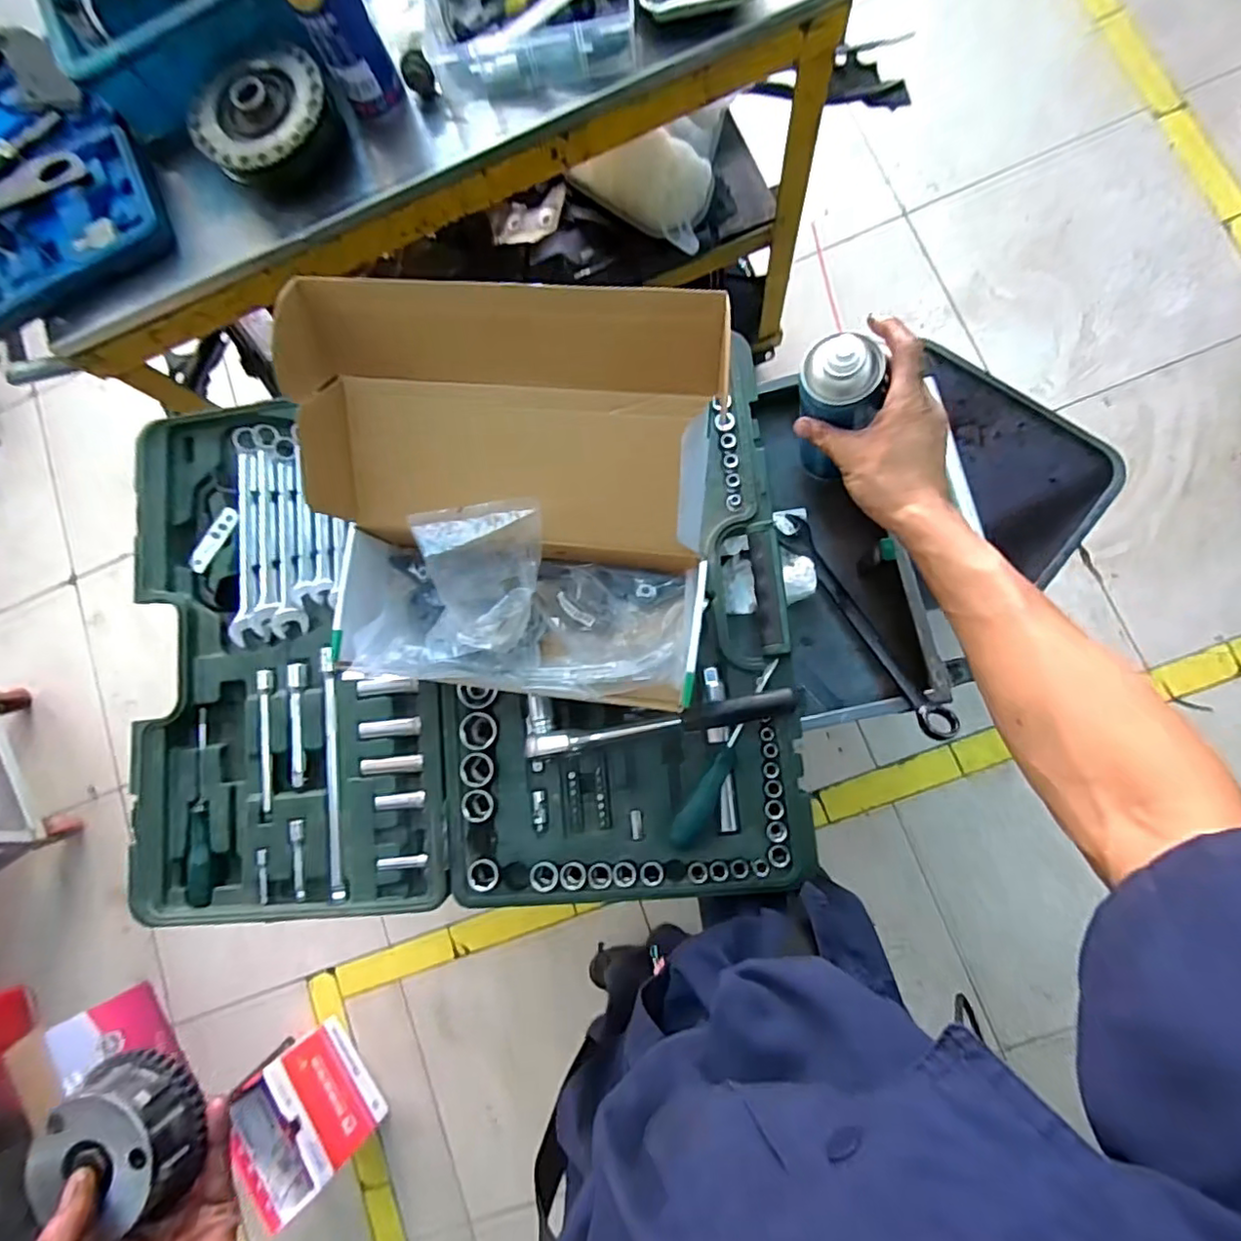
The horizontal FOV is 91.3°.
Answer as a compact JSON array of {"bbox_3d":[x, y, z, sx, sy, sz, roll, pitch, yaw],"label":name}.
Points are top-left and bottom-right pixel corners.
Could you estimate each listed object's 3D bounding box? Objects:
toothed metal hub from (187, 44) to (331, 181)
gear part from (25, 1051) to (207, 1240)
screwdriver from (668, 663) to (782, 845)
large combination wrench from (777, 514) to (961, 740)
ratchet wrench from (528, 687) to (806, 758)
[{"bbox_3d":[-0.366,-0.520,0.646,0.147,0.068,0.124,-35,80,2],"label":"toothed metal hub"},{"bbox_3d":[-0.291,0.306,0.352,0.082,0.044,0.072,37,89,5],"label":"gear part"},{"bbox_3d":[0.097,0.119,0.542,0.021,0.023,0.181,31,88,10],"label":"screwdriver"},{"bbox_3d":[0.240,0.000,0.609,0.035,0.024,0.264,-30,69,1],"label":"large combination wrench"},{"bbox_3d":[0.032,0.086,0.533,0.238,0.035,0.051,-4,83,7],"label":"ratchet wrench"}]

